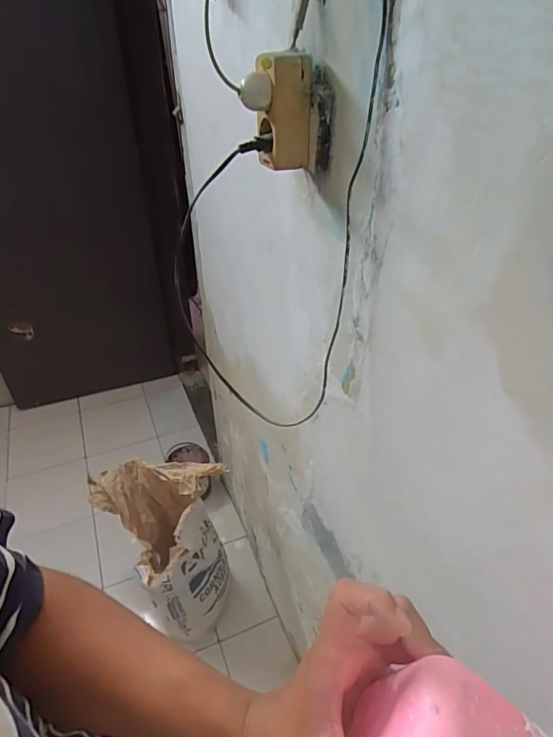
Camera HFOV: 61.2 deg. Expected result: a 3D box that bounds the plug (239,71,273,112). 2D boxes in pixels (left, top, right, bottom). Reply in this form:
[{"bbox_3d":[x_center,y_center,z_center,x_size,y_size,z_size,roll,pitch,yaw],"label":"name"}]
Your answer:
[{"bbox_3d":[-0.023,-0.291,0.494,0.031,0.034,0.026,-11,39,-14],"label":"plug"}]

